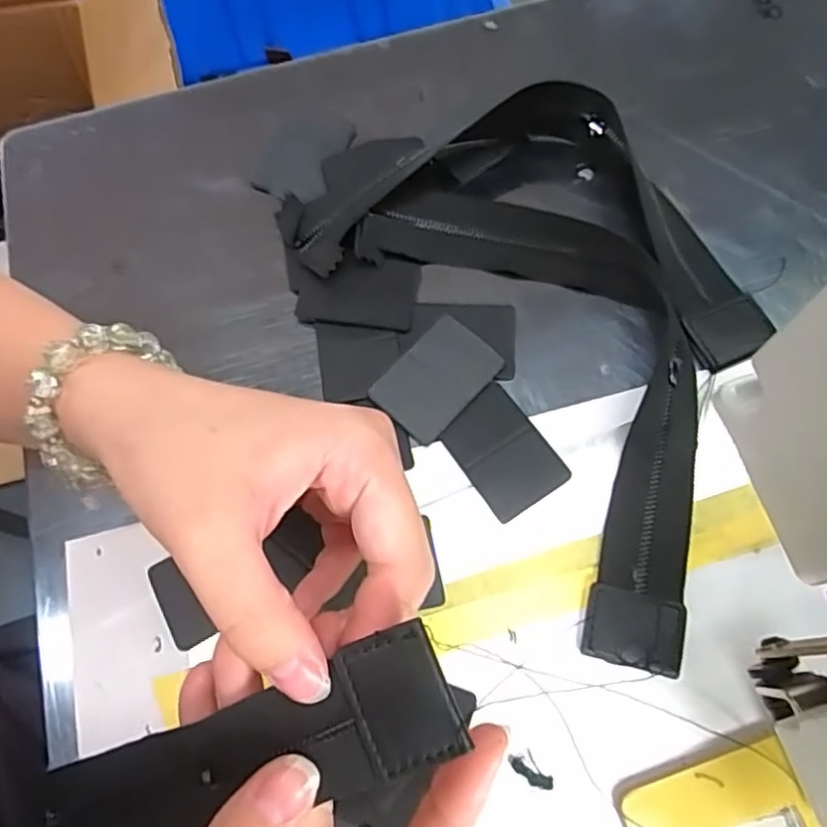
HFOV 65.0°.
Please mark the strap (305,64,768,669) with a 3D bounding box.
[{"bbox_3d":[0.072,-0.037,0.279,0.153,0.035,0.234,-33,72,-10],"label":"strap"}]

